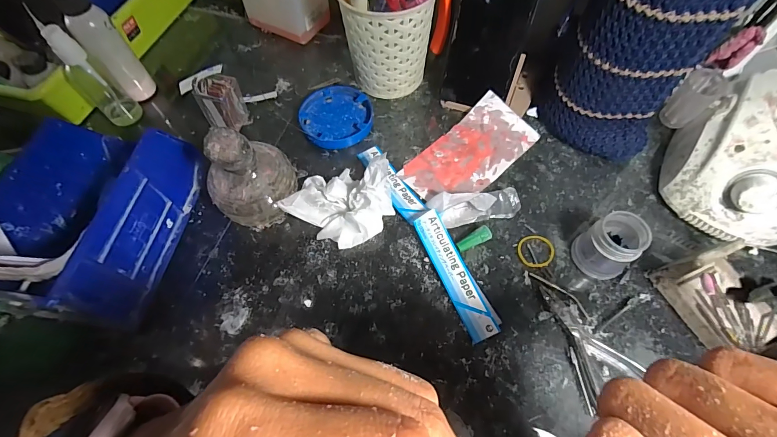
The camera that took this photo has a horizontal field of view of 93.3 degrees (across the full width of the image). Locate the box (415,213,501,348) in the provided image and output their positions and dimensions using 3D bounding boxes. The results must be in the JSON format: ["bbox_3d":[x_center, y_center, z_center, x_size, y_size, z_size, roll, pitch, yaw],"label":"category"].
[{"bbox_3d":[0.058,0.047,0.317,0.027,0.011,0.114,-24,71,-6],"label":"box"}]

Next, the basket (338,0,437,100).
[{"bbox_3d":[-0.006,-0.193,0.397,0.092,0.110,0.079,41,71,20],"label":"basket"}]

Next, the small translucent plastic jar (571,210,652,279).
[{"bbox_3d":[0.187,0.024,0.309,0.041,0.049,0.042,-1,63,2],"label":"small translucent plastic jar"}]

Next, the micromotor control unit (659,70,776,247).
[{"bbox_3d":[0.320,-0.055,0.328,0.100,0.083,0.139,25,66,14],"label":"micromotor control unit"}]

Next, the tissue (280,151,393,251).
[{"bbox_3d":[-0.047,-0.021,0.347,0.100,0.035,0.098,-7,63,-2],"label":"tissue"}]

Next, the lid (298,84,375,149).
[{"bbox_3d":[-0.059,-0.117,0.413,0.078,0.012,0.081,-1,63,2],"label":"lid"}]

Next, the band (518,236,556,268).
[{"bbox_3d":[0.135,0.030,0.334,0.032,0.004,0.032,-1,63,2],"label":"band"}]

